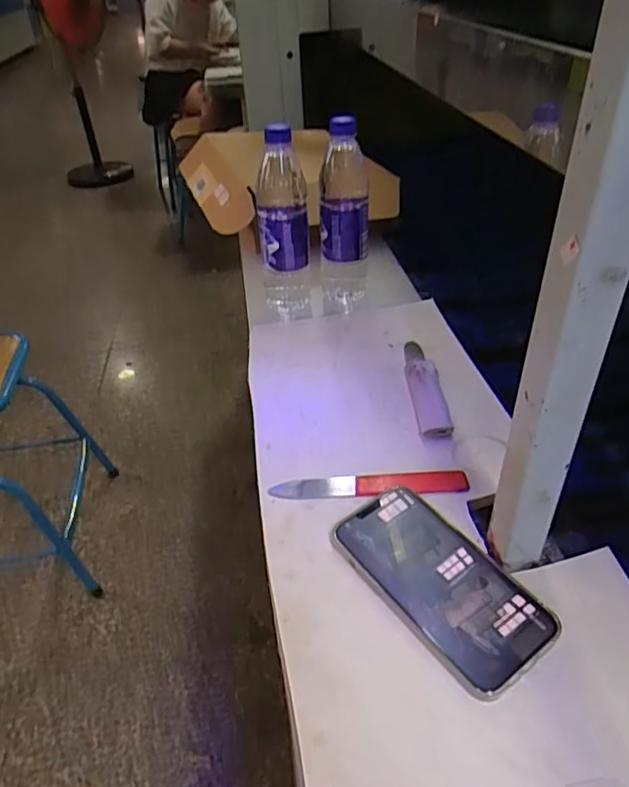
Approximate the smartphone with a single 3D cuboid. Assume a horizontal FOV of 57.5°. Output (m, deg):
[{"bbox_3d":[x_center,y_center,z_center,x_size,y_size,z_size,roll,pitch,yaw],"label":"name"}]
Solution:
[{"bbox_3d":[0.090,0.132,0.419,0.085,0.013,0.161,-28,44,-25],"label":"smartphone"}]

